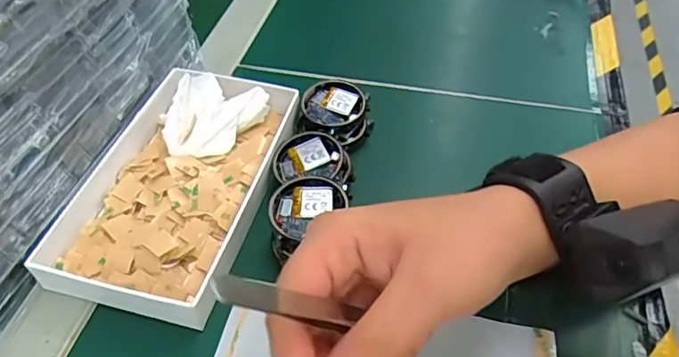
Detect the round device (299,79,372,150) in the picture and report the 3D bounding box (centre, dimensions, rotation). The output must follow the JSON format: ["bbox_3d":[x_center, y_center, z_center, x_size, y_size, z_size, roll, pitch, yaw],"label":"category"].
[{"bbox_3d":[-0.001,-0.045,0.381,0.048,0.025,0.045,-1,48,1],"label":"round device"}]

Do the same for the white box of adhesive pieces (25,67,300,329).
[{"bbox_3d":[-0.099,-0.001,0.337,0.108,0.032,0.173,11,49,12],"label":"white box of adhesive pieces"}]

